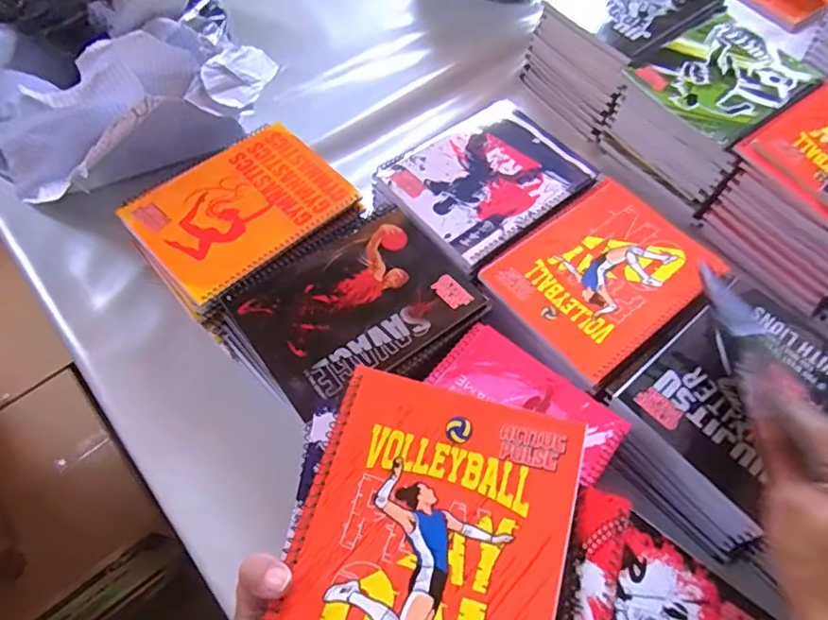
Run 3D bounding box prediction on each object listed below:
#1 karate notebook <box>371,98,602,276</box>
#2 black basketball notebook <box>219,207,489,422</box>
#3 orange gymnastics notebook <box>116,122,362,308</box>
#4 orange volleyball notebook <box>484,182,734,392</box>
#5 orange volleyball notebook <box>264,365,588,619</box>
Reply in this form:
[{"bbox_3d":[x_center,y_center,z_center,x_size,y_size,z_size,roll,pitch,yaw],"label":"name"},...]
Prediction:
[{"bbox_3d":[0.080,-0.148,0.601,0.208,0.008,0.159,-37,67,-22],"label":"karate notebook"},{"bbox_3d":[-0.053,-0.006,0.517,0.198,0.013,0.150,-33,66,-20],"label":"black basketball notebook"},{"bbox_3d":[-0.177,-0.109,0.567,0.198,0.007,0.153,-39,68,-23],"label":"orange gymnastics notebook"},{"bbox_3d":[0.188,-0.038,0.545,0.199,0.010,0.155,-36,66,-21],"label":"orange volleyball notebook"},{"bbox_3d":[0.010,0.144,0.309,0.152,0.019,0.199,13,65,14],"label":"orange volleyball notebook"}]

